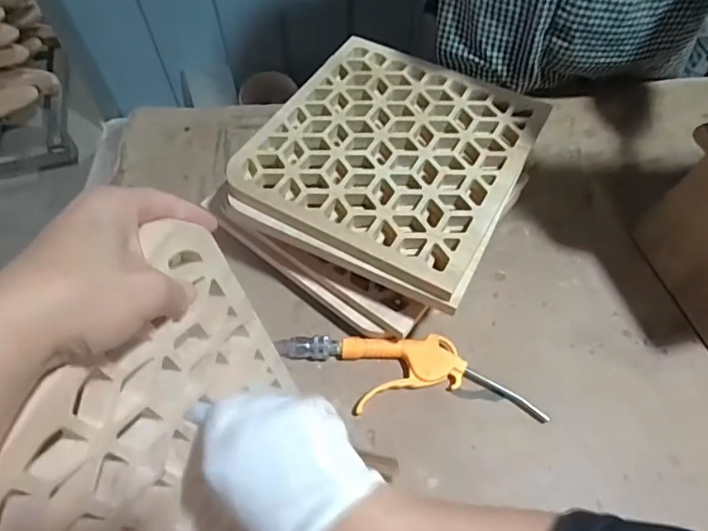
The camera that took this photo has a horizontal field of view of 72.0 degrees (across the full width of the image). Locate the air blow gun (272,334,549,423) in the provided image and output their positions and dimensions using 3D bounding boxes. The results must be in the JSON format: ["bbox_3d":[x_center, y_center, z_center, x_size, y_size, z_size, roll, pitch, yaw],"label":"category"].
[{"bbox_3d":[0.057,0.114,0.511,0.267,0.030,0.078,1,59,1],"label":"air blow gun"}]

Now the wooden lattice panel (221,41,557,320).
[{"bbox_3d":[0.045,-0.133,0.551,0.285,0.026,0.300,27,63,16],"label":"wooden lattice panel"}]

